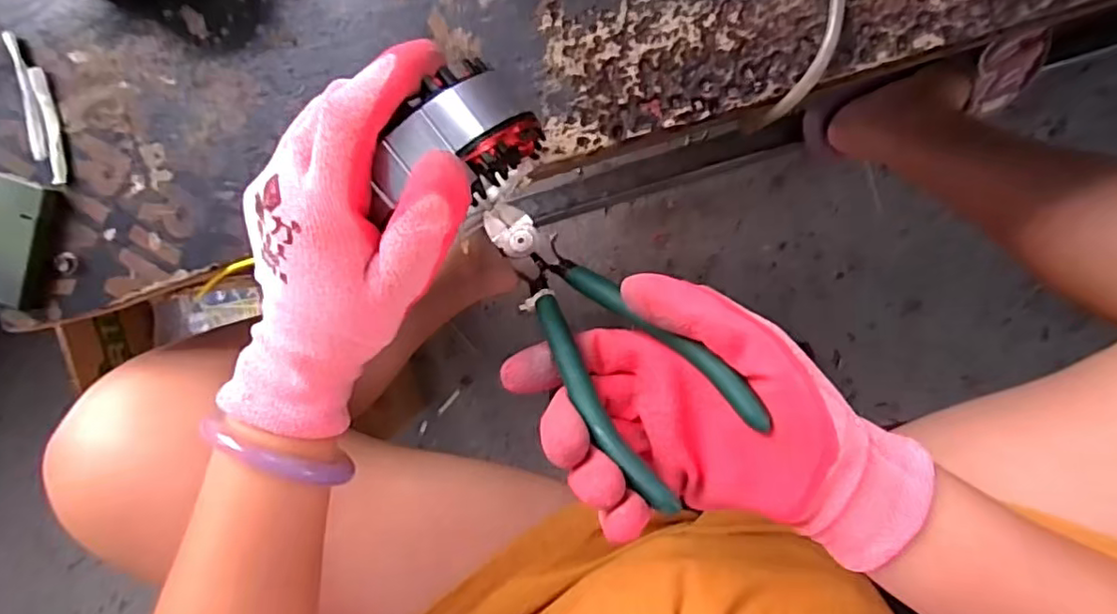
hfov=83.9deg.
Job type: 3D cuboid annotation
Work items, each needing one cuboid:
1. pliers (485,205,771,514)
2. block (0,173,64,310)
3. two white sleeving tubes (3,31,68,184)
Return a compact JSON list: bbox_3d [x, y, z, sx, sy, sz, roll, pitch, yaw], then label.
[{"bbox_3d":[0.015,0.006,0.262,0.054,0.015,0.150,-42,63,6],"label":"pliers"},{"bbox_3d":[-0.293,-0.035,0.335,0.033,0.014,0.068,13,95,4],"label":"block"},{"bbox_3d":[-0.277,-0.105,0.330,0.016,0.007,0.078,-10,93,5],"label":"two white sleeving tubes"}]

